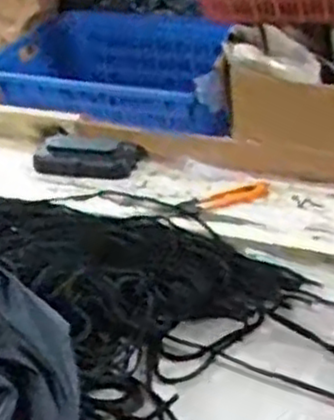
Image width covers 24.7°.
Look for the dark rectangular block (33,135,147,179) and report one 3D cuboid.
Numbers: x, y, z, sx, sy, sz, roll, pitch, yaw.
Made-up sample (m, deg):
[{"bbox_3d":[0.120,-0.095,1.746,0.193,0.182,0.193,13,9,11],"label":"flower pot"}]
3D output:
[{"bbox_3d":[-0.086,-0.057,0.812,0.111,0.025,0.051,7,36,20],"label":"dark rectangular block"}]

